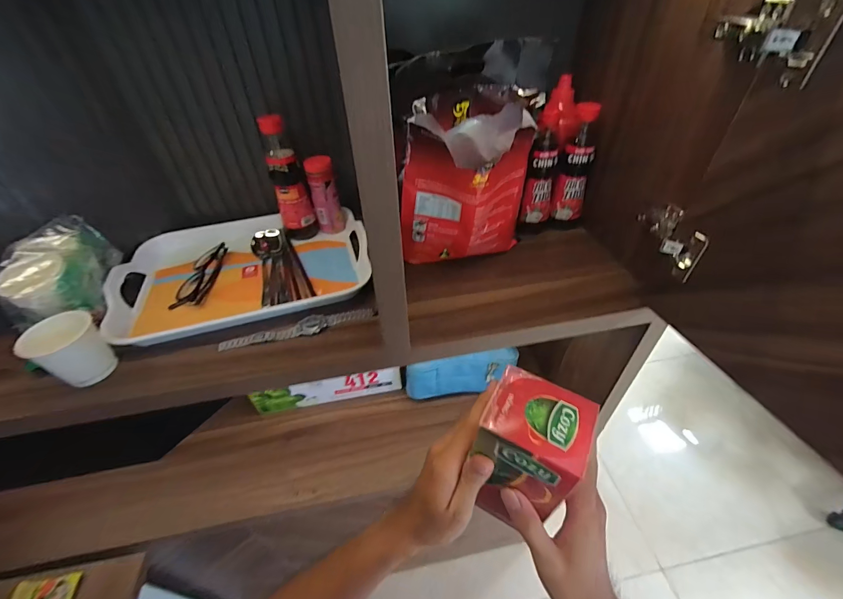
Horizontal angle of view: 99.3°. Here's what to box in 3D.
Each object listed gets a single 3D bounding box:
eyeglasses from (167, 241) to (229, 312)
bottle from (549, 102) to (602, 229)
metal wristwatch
[{"bbox_3d":[-0.333,-0.038,0.539,0.038,0.021,0.121,-2,43,1],"label":"eyeglasses"},{"bbox_3d":[0.258,-0.211,0.597,0.050,0.200,0.045,17,46,20],"label":"bottle"},{"bbox_3d":[-0.165,0.038,0.480,0.194,0.010,0.023,-13,44,-10],"label":"metal wristwatch"}]

